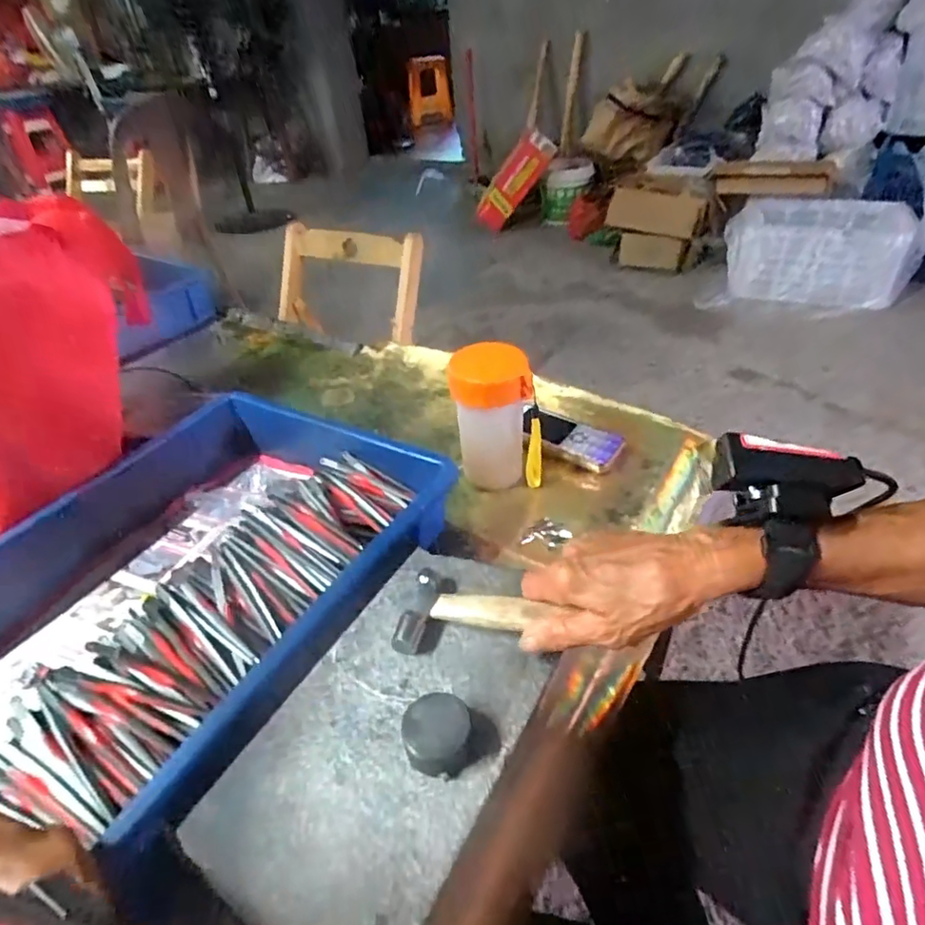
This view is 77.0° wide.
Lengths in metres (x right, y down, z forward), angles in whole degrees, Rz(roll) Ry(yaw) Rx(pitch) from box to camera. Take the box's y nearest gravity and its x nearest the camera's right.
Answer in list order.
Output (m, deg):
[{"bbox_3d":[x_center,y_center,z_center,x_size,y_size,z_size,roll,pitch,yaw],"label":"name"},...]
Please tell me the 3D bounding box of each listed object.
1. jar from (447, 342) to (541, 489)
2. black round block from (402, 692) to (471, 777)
[{"bbox_3d":[0.030,-0.037,0.547,0.077,0.145,0.062,-17,40,-14],"label":"jar"},{"bbox_3d":[-0.014,0.149,0.320,0.035,0.022,0.036,-2,39,2],"label":"black round block"}]

